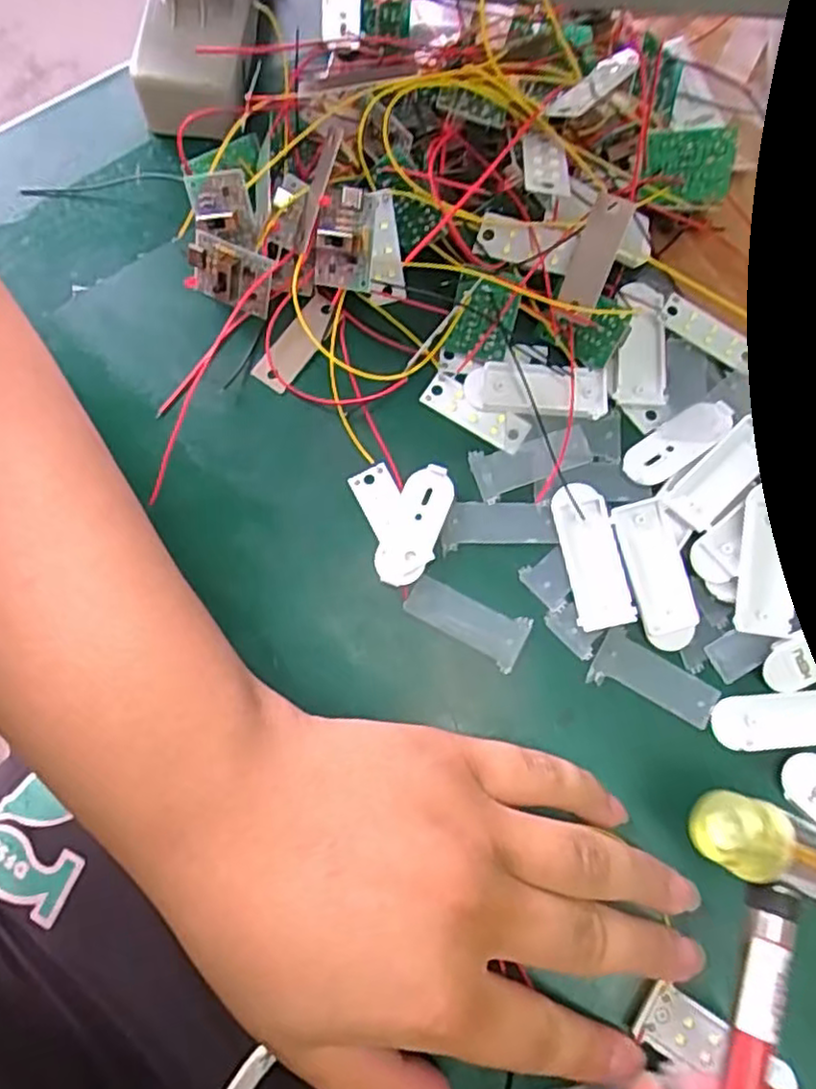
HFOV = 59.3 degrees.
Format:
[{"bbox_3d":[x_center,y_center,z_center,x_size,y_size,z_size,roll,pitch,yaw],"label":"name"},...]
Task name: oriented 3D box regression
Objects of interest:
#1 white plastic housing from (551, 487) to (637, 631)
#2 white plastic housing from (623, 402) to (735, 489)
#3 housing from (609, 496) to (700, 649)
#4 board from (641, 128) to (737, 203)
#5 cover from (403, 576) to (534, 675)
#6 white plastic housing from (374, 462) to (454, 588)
[{"bbox_3d":[0.072,0.005,0.281,0.021,0.007,0.056,-10,77,-3],"label":"white plastic housing"},{"bbox_3d":[0.111,-0.042,0.291,0.050,0.004,0.019,-33,80,-8],"label":"white plastic housing"},{"bbox_3d":[0.097,0.012,0.277,0.023,0.007,0.056,-17,78,-5],"label":"housing"},{"bbox_3d":[0.113,-0.151,0.287,0.036,0.026,0.004,-1,33,0],"label":"board"},{"bbox_3d":[0.023,0.029,0.277,0.047,0.004,0.020,27,78,5],"label":"cover"},{"bbox_3d":[0.003,-0.007,0.284,0.020,0.004,0.049,23,78,4],"label":"white plastic housing"}]

